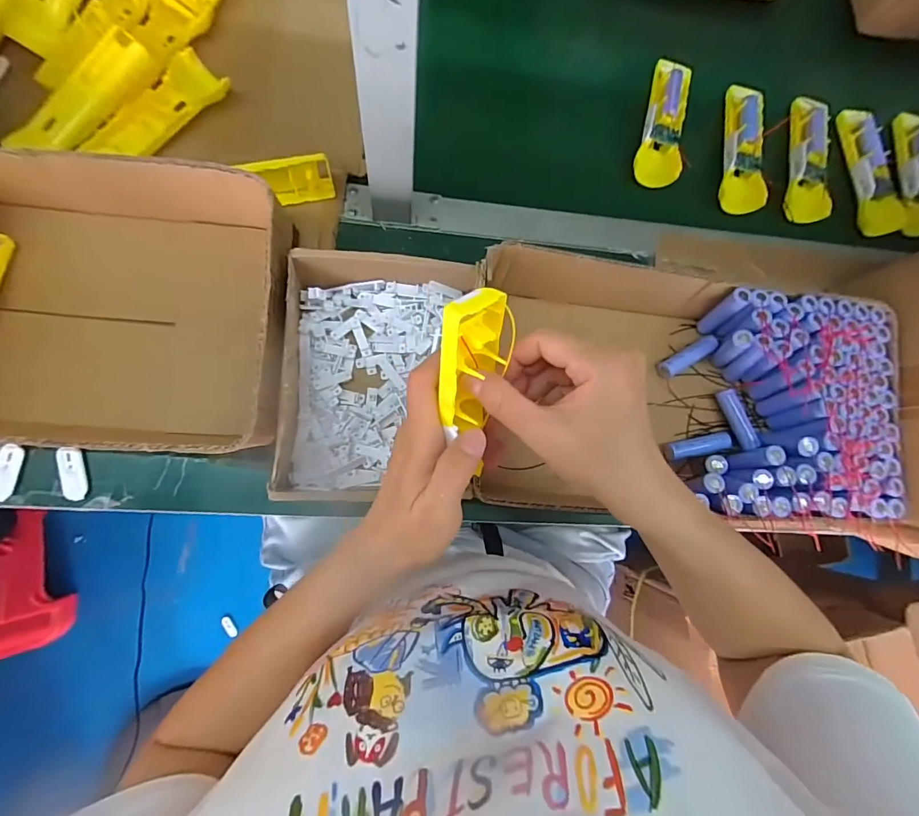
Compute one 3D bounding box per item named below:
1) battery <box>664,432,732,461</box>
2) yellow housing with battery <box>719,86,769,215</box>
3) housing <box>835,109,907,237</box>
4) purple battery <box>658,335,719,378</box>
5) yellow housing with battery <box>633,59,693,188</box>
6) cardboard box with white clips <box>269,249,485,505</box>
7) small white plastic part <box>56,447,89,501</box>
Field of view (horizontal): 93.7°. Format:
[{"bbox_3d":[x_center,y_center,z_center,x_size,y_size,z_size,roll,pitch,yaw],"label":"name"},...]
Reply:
[{"bbox_3d":[0.249,0.040,0.453,0.068,0.023,0.019,-10,83,-7],"label":"battery"},{"bbox_3d":[0.332,-0.307,0.505,0.043,0.019,0.164,7,82,-5],"label":"yellow housing with battery"},{"bbox_3d":[0.498,-0.290,0.520,0.055,0.023,0.162,-10,83,-7],"label":"housing"},{"bbox_3d":[0.245,-0.055,0.464,0.068,0.021,0.018,-30,86,-9],"label":"purple battery"},{"bbox_3d":[0.238,-0.332,0.499,0.047,0.023,0.156,13,81,-4],"label":"yellow housing with battery"},{"bbox_3d":[-0.071,-0.024,0.397,0.166,0.070,0.228,6,82,-5],"label":"cardboard box with white clips"},{"bbox_3d":[-0.347,0.059,0.387,0.019,0.007,0.048,-13,84,-7],"label":"small white plastic part"}]

